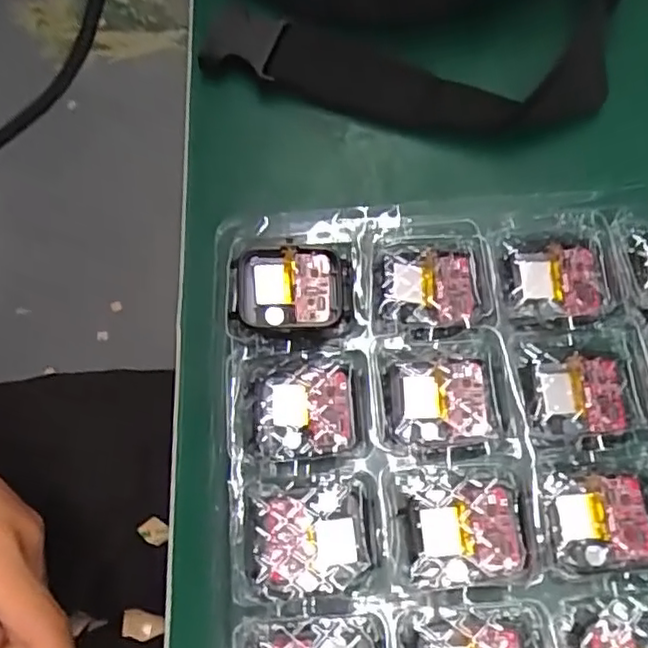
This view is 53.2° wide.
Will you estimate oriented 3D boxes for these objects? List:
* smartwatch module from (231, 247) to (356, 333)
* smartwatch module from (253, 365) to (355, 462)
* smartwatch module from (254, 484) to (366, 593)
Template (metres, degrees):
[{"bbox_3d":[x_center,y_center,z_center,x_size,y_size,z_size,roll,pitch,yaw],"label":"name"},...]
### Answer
[{"bbox_3d":[-0.013,-0.013,0.268,0.048,0.007,0.036,-1,71,-1],"label":"smartwatch module"},{"bbox_3d":[-0.008,0.035,0.258,0.039,0.004,0.035,-6,71,-2],"label":"smartwatch module"},{"bbox_3d":[-0.005,0.080,0.242,0.042,0.006,0.036,-5,71,-2],"label":"smartwatch module"}]

